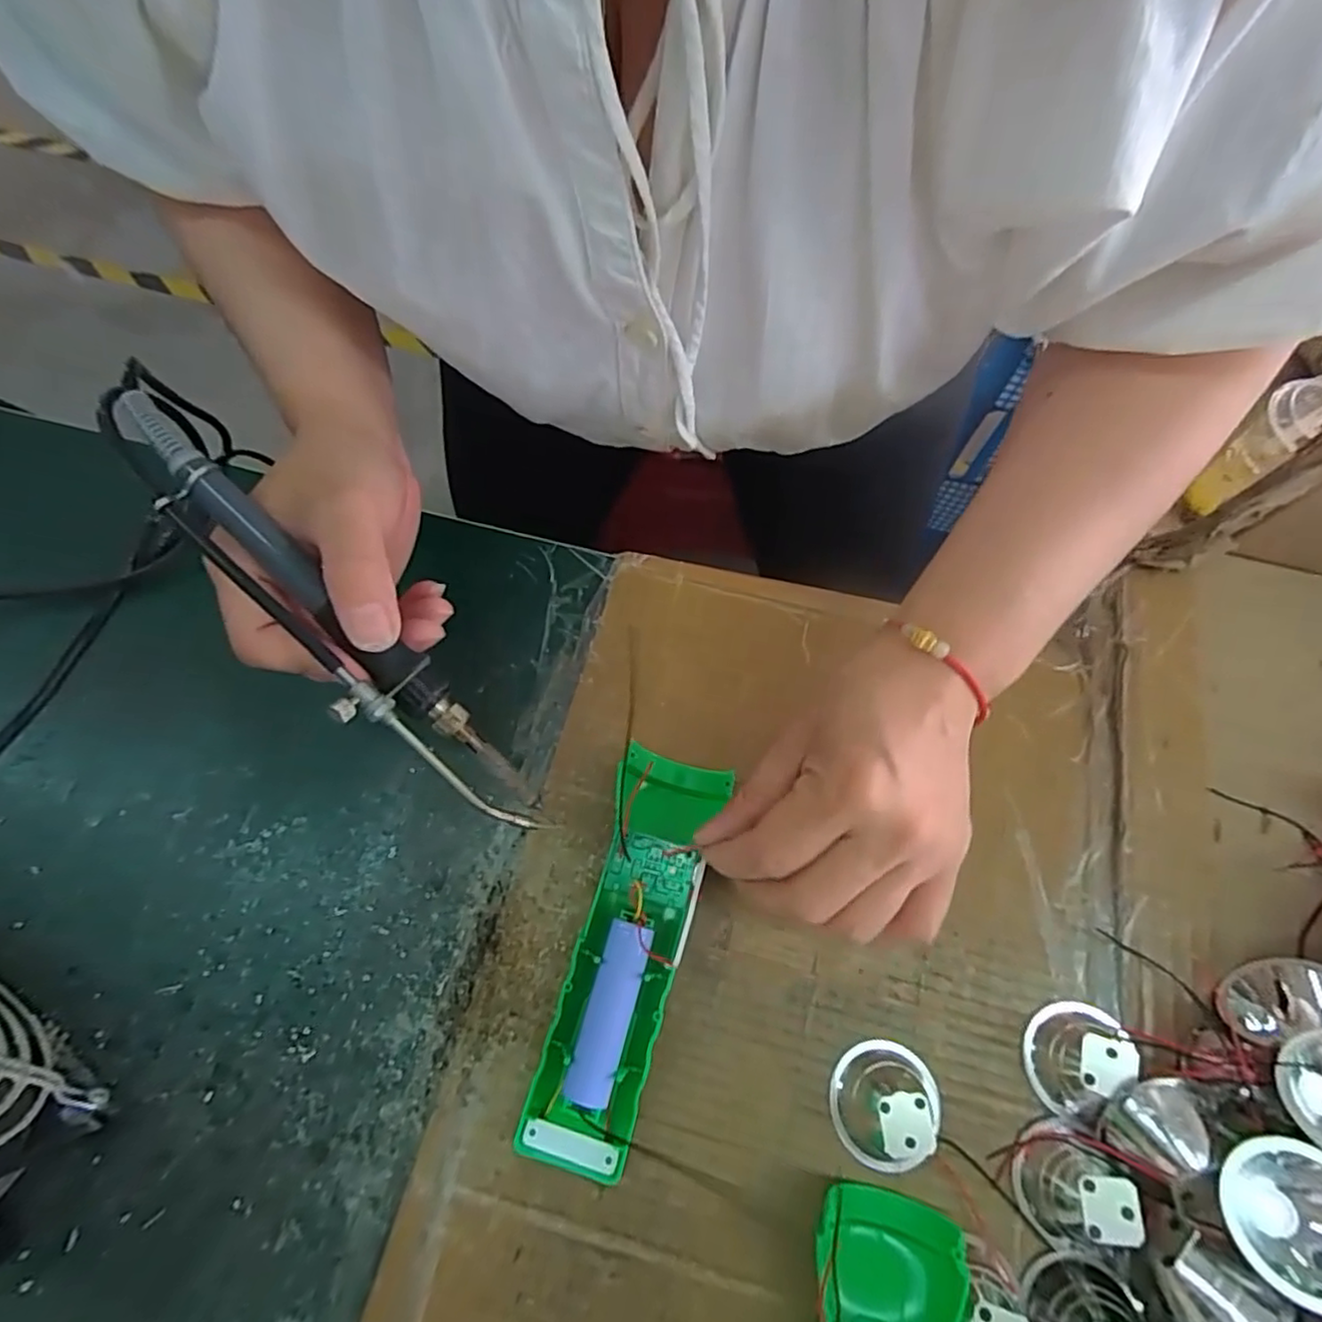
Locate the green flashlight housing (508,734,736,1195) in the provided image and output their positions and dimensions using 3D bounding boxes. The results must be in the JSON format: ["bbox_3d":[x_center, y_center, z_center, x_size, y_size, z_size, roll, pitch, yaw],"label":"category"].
[{"bbox_3d":[-0.013,0.114,0.271,0.043,0.022,0.158,15,66,5],"label":"green flashlight housing"}]

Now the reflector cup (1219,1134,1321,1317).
[{"bbox_3d":[0.209,0.184,0.213,0.044,0.023,0.042,-18,43,18],"label":"reflector cup"}]

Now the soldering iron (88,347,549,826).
[{"bbox_3d":[-0.120,-0.014,0.234,0.032,0.020,0.210,-43,96,-20],"label":"soldering iron"}]

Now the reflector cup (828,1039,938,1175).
[{"bbox_3d":[0.089,0.172,0.254,0.039,0.024,0.043,28,66,11],"label":"reflector cup"}]

